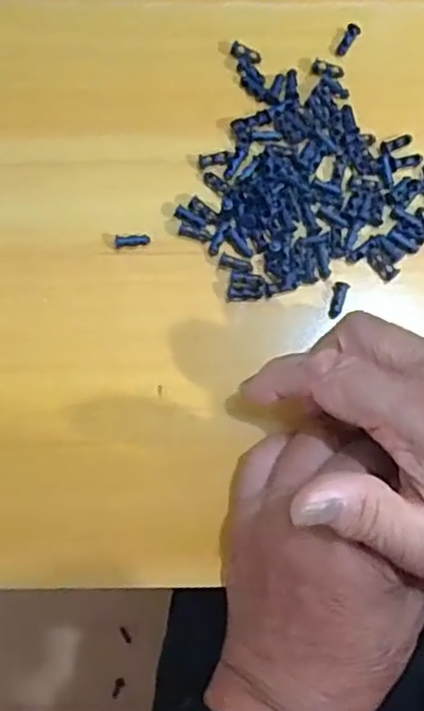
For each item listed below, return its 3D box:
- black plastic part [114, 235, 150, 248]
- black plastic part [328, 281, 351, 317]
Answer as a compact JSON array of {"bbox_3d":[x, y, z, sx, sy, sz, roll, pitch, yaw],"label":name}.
[{"bbox_3d":[-0.039,-0.057,0.333,0.017,0.005,0.005,-7,78,-3],"label":"black plastic part"},{"bbox_3d":[0.061,-0.027,0.329,0.007,0.004,0.018,15,91,2],"label":"black plastic part"}]

